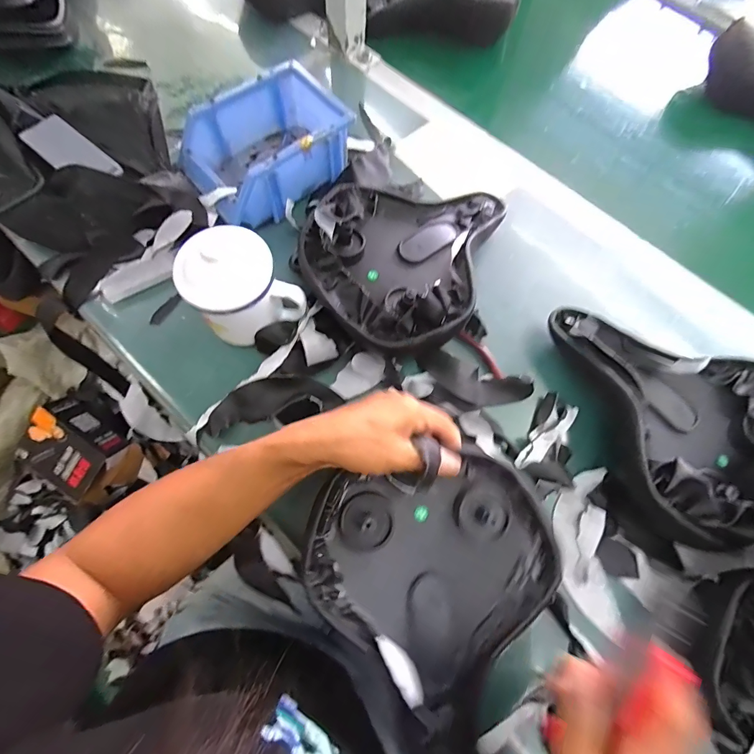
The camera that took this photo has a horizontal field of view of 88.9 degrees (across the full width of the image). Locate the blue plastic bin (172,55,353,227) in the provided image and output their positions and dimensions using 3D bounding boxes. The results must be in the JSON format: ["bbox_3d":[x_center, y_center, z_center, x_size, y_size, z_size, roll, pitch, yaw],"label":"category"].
[{"bbox_3d":[-0.125,-0.262,0.445,0.176,0.072,0.118,-40,77,-15],"label":"blue plastic bin"}]

